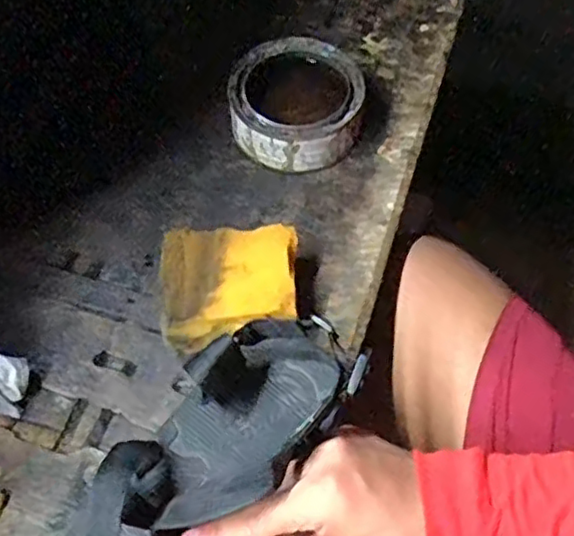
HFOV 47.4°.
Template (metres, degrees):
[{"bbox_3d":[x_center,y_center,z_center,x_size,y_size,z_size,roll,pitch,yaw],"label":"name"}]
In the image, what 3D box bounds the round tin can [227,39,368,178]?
[{"bbox_3d":[0.008,-0.129,0.512,0.099,0.046,0.097,0,60,1],"label":"round tin can"}]

